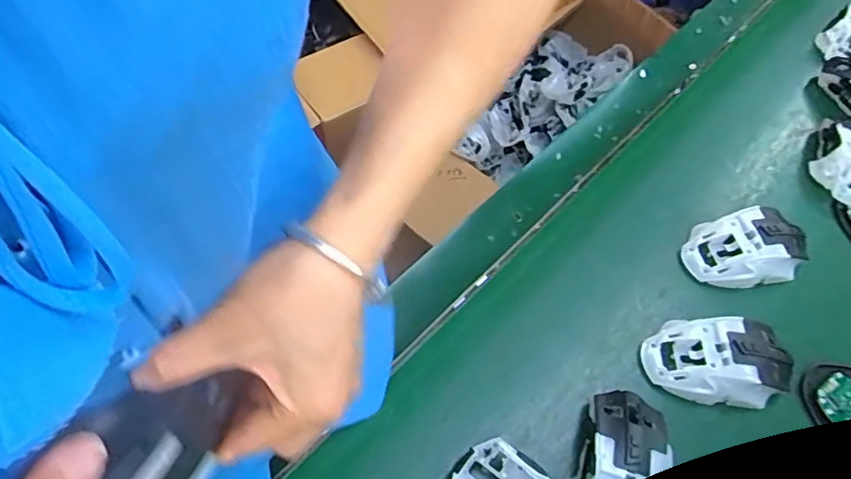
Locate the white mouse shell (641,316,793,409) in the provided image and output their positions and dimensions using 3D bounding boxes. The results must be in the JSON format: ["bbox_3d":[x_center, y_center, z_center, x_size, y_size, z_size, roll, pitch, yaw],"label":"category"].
[{"bbox_3d":[0.233,0.094,0.452,0.112,0.036,0.068,6,59,0],"label":"white mouse shell"}]

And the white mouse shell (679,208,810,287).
[{"bbox_3d":[0.288,0.007,0.509,0.109,0.037,0.066,-8,61,-8],"label":"white mouse shell"}]

